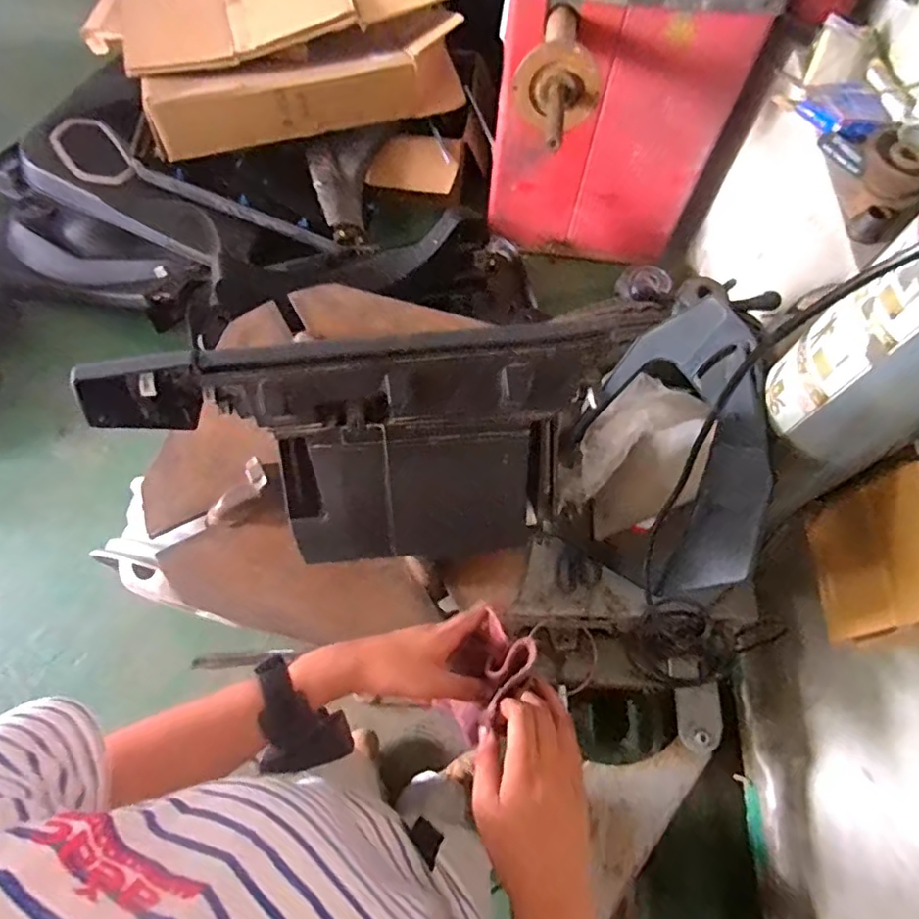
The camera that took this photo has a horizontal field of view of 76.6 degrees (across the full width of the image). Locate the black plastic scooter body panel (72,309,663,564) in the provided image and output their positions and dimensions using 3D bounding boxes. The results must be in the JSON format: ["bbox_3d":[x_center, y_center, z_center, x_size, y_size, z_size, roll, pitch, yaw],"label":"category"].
[{"bbox_3d":[-0.089,-0.005,0.599,0.476,0.255,0.145,0,65,-2],"label":"black plastic scooter body panel"}]

